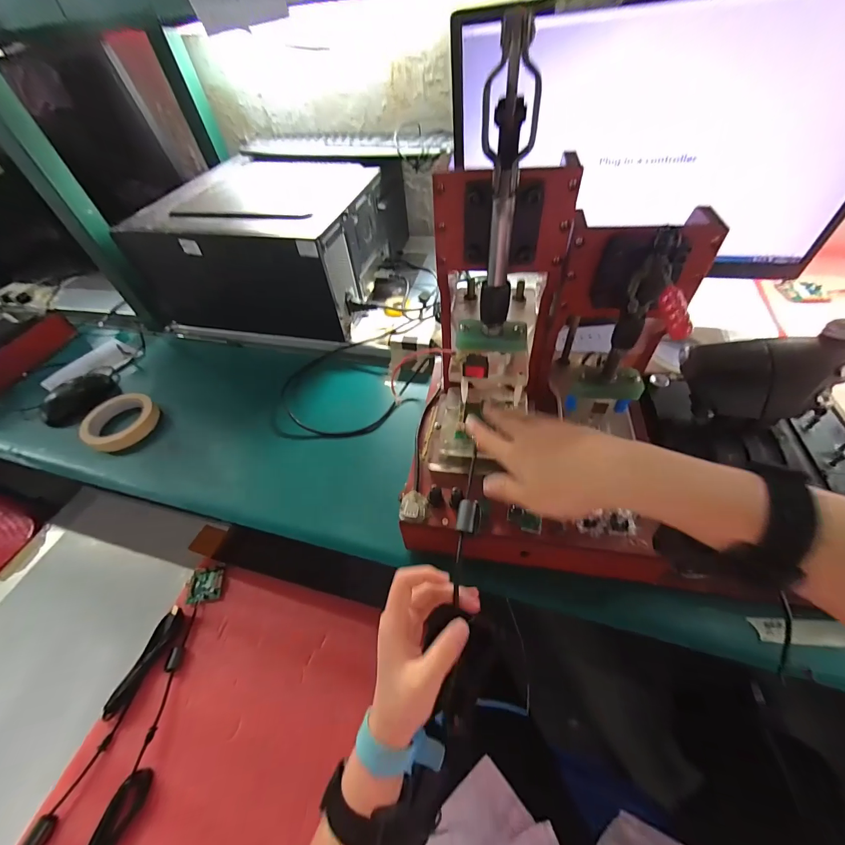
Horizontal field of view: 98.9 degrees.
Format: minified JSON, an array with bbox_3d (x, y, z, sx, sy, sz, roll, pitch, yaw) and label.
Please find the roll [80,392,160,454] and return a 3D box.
[{"bbox_3d":[-0.471,-0.003,0.564,0.100,0.024,0.100,-3,50,3],"label":"roll"}]

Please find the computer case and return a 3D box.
[{"bbox_3d":[-0.284,-0.328,0.694,0.385,0.204,0.303,10,52,14],"label":"computer case"}]

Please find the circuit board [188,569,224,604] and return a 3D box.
[{"bbox_3d":[-0.378,0.282,0.631,0.051,0.010,0.057,-11,50,-3],"label":"circuit board"}]

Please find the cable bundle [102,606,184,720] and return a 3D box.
[{"bbox_3d":[-0.426,0.364,0.557,0.033,0.011,0.146,10,52,14],"label":"cable bundle"}]

